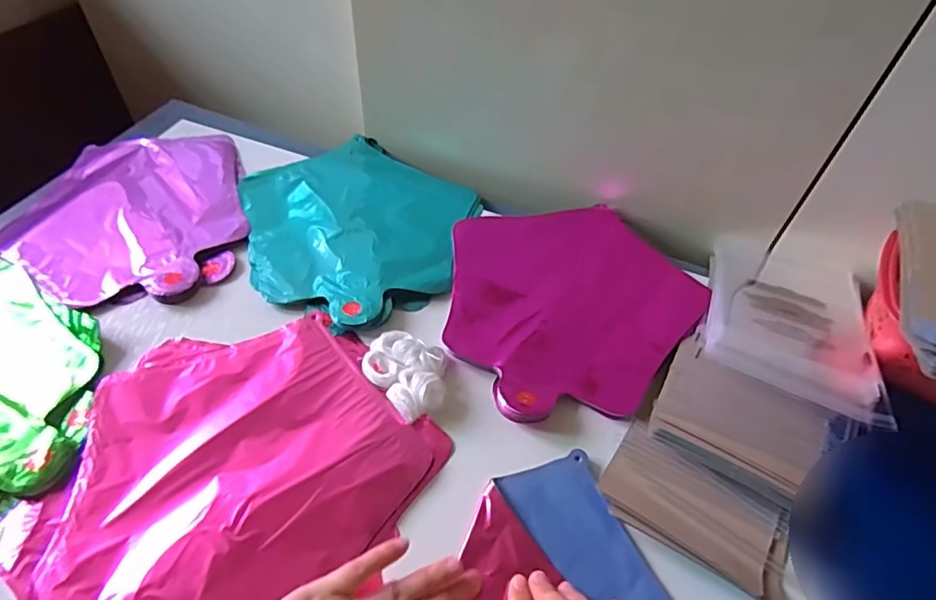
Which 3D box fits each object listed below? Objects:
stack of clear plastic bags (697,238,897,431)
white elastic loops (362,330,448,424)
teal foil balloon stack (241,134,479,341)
[{"bbox_3d":[0.285,0.008,0.509,0.133,0.026,0.234,21,39,13],"label":"stack of clear plastic bags"},{"bbox_3d":[-0.046,0.050,0.434,0.058,0.020,0.074,-32,59,-28],"label":"white elastic loops"},{"bbox_3d":[-0.110,-0.078,0.551,0.237,0.021,0.227,32,55,21],"label":"teal foil balloon stack"}]

